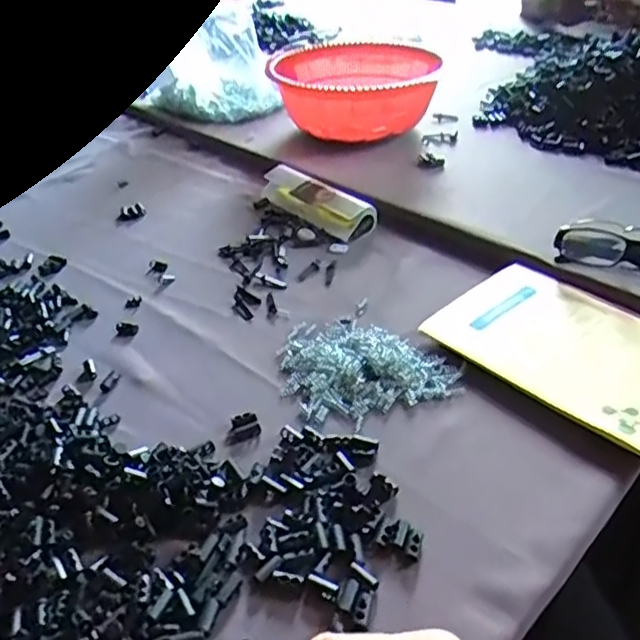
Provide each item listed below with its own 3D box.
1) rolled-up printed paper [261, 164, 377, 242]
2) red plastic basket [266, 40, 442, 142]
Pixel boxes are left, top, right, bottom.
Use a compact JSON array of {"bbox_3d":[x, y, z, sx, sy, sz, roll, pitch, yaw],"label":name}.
[{"bbox_3d":[-0.006,-0.137,0.721,0.043,0.031,0.159,-29,42,-28],"label":"rolled-up printed paper"},{"bbox_3d":[0.053,-0.319,0.901,0.210,0.094,0.194,4,37,12],"label":"red plastic basket"}]

